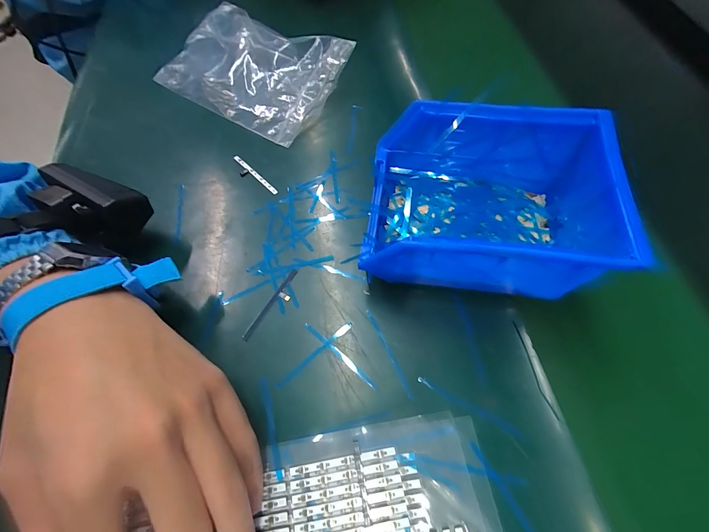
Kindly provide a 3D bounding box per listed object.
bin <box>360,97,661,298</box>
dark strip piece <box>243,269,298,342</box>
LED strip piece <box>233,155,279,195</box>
[{"bbox_3d":[0.081,-0.037,0.214,0.138,0.080,0.108,6,64,6],"label":"bin"},{"bbox_3d":[-0.057,0.027,0.226,0.011,0.004,0.059,29,68,14],"label":"dark strip piece"},{"bbox_3d":[-0.088,-0.081,0.282,0.059,0.004,0.004,41,68,20],"label":"LED strip piece"}]

